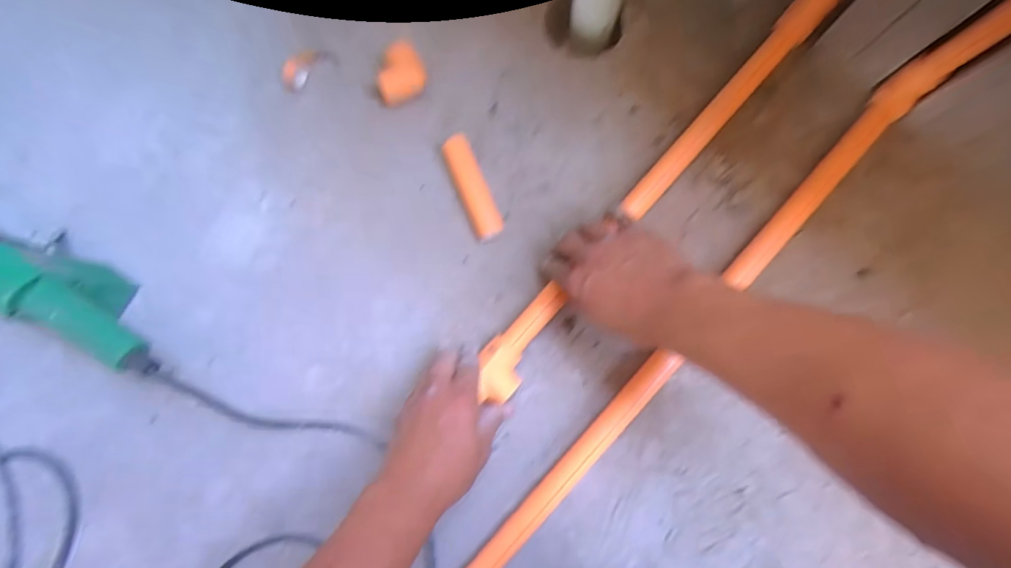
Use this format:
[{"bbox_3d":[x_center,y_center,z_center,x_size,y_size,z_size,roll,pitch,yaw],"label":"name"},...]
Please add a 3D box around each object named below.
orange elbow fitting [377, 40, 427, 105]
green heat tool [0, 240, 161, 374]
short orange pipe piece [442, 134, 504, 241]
[{"bbox_3d":[-0.113,-0.224,0.508,0.052,0.032,0.049,-29,82,0],"label":"orange elbow fitting"},{"bbox_3d":[-0.409,0.017,0.457,0.207,0.128,0.053,34,86,7],"label":"green heat tool"},{"bbox_3d":[-0.034,-0.101,0.497,0.031,0.024,0.107,-22,82,0],"label":"short orange pipe piece"}]

